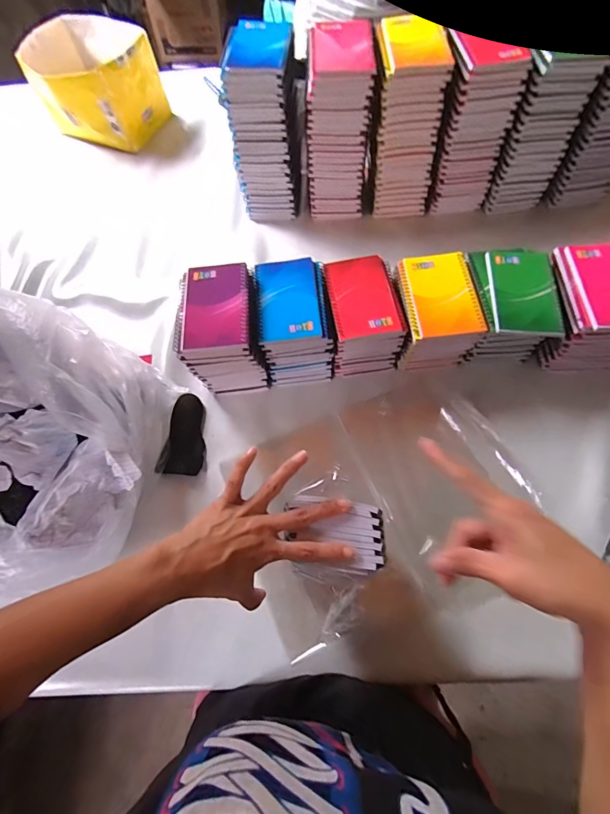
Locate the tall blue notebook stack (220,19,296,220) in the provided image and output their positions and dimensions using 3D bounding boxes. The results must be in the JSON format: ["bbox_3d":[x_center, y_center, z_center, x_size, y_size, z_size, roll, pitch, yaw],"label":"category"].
[{"bbox_3d":[-0.065,-0.455,0.631,0.097,0.226,0.144,2,67,3],"label":"tall blue notebook stack"}]

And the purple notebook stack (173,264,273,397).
[{"bbox_3d":[-0.114,-0.107,0.550,0.099,0.133,0.136,-6,67,0],"label":"purple notebook stack"}]

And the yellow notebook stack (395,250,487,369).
[{"bbox_3d":[0.183,-0.132,0.557,0.097,0.108,0.128,-6,67,0],"label":"yellow notebook stack"}]

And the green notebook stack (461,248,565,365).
[{"bbox_3d":[0.284,-0.137,0.554,0.105,0.112,0.144,-1,67,2],"label":"green notebook stack"}]

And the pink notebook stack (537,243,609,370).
[{"bbox_3d":[0.390,-0.136,0.536,0.108,0.112,0.136,2,67,3],"label":"pink notebook stack"}]

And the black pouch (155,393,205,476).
[{"bbox_3d":[-0.166,0.039,0.543,0.055,0.008,0.118,12,64,-10],"label":"black pouch"}]

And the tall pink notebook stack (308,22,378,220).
[{"bbox_3d":[0.055,-0.467,0.643,0.094,0.236,0.151,0,67,2],"label":"tall pink notebook stack"}]

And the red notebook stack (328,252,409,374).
[{"bbox_3d":[0.081,-0.132,0.565,0.092,0.102,0.133,-10,67,-2],"label":"red notebook stack"}]

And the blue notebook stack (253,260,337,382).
[{"bbox_3d":[-0.016,-0.122,0.560,0.097,0.110,0.142,-7,67,-1],"label":"blue notebook stack"}]

